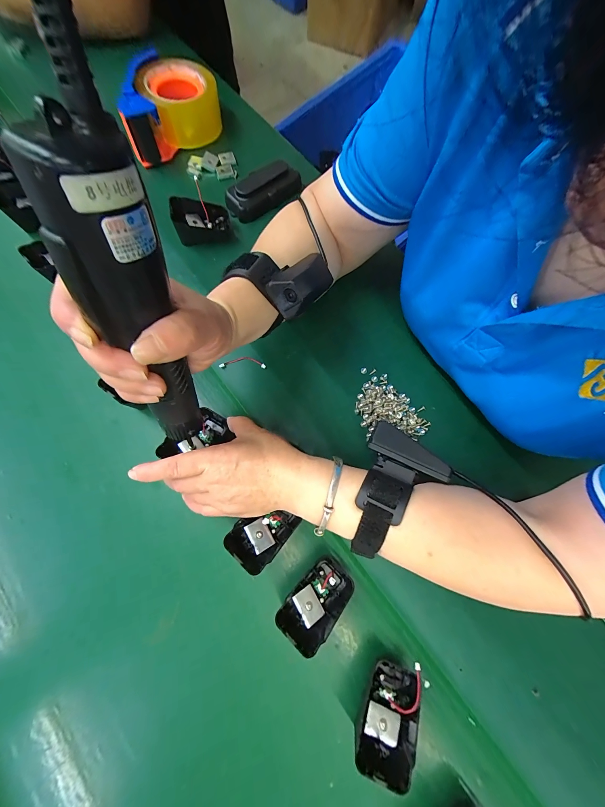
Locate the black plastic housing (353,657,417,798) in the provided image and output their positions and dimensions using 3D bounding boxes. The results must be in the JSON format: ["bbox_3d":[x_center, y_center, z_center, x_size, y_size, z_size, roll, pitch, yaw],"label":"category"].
[{"bbox_3d":[0.068,0.257,0.237,0.051,0.036,0.067,18,73,3],"label":"black plastic housing"}]

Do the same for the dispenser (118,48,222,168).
[{"bbox_3d":[-0.191,-0.412,0.396,0.089,0.081,0.148,35,75,7],"label":"dispenser"}]

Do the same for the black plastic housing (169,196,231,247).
[{"bbox_3d":[-0.128,-0.236,0.359,0.065,0.037,0.052,-13,74,-6],"label":"black plastic housing"}]

